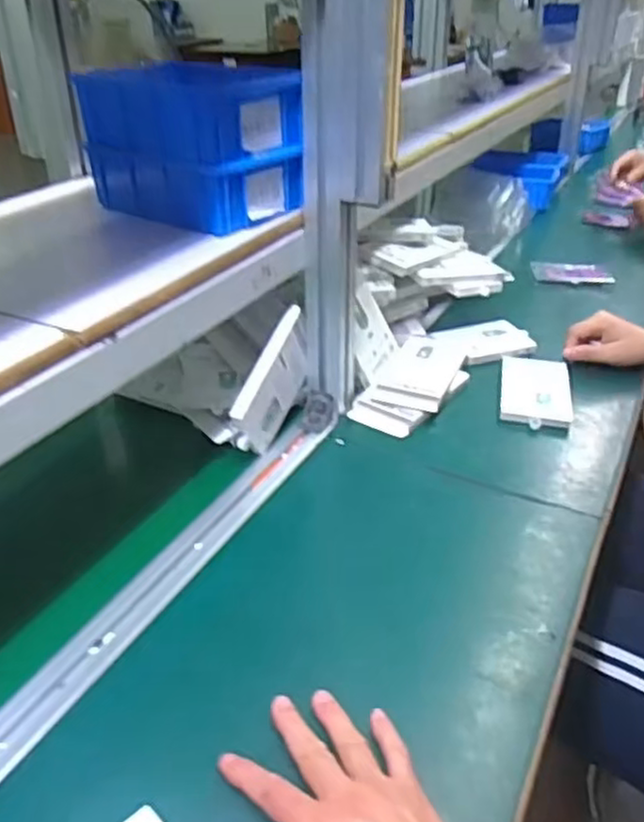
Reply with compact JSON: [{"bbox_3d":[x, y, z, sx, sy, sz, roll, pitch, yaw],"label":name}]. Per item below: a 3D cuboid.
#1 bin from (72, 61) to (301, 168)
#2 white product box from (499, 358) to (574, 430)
[{"bbox_3d":[-0.125,-0.282,0.659,0.176,0.062,0.112,24,39,35],"label":"bin"},{"bbox_3d":[0.254,-0.026,0.833,0.079,0.009,0.147,6,32,12],"label":"white product box"}]

